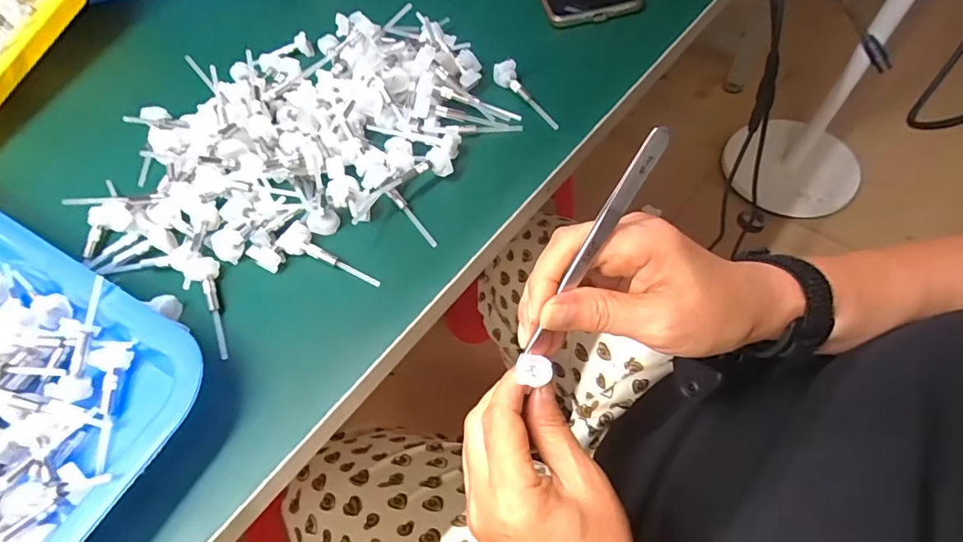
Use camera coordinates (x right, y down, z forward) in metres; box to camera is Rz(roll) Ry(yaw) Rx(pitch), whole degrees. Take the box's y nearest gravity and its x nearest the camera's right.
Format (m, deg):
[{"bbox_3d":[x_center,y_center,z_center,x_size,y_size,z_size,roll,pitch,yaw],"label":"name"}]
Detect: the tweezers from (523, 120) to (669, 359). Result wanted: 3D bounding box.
[{"bbox_3d":[0.051,-0.010,0.230,0.008,0.007,0.120,35,113,17],"label":"tweezers"}]

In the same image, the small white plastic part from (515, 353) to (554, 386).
[{"bbox_3d":[0.028,0.052,0.262,0.019,0.004,0.017,14,65,9],"label":"small white plastic part"}]

